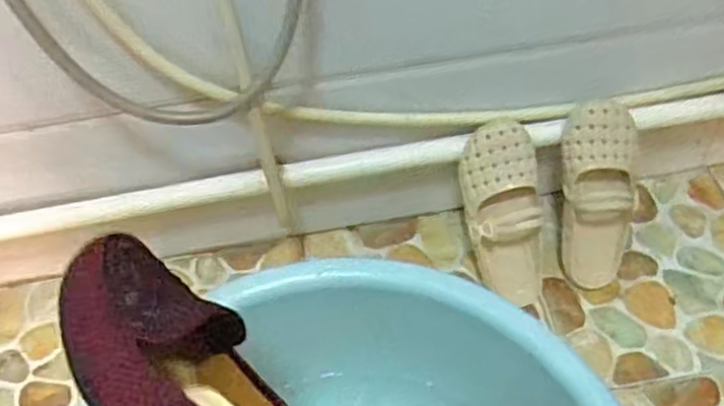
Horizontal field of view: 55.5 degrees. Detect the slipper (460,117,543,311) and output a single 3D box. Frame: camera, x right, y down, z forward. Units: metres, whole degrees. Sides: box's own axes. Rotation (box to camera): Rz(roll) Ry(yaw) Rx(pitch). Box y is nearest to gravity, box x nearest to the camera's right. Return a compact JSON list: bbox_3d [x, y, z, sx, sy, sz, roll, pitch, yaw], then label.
[{"bbox_3d":[0.176,0.021,0.853,0.092,0.240,0.060,-14,26,-6],"label":"slipper"}]

